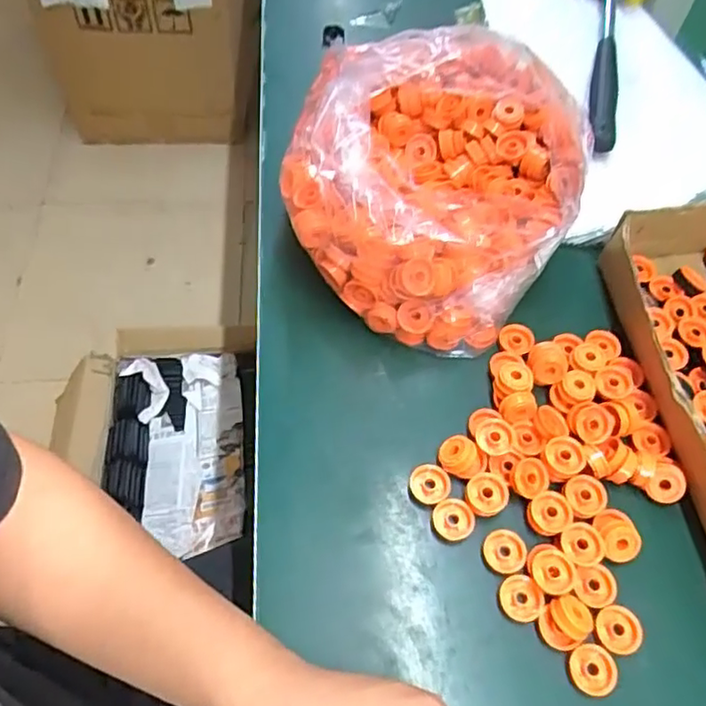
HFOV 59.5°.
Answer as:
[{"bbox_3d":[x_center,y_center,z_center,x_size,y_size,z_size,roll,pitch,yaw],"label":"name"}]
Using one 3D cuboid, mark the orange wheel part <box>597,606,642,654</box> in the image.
[{"bbox_3d":[0.157,0.163,0.364,0.025,0.006,0.026,1,58,-2],"label":"orange wheel part"}]

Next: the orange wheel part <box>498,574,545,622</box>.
[{"bbox_3d":[0.101,0.146,0.369,0.024,0.005,0.025,-8,59,-8],"label":"orange wheel part"}]

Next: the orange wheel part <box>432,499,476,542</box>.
[{"bbox_3d":[0.064,0.106,0.395,0.026,0.007,0.024,1,58,-2],"label":"orange wheel part"}]

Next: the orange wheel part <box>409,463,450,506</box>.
[{"bbox_3d":[0.051,0.087,0.408,0.025,0.009,0.025,1,58,-2],"label":"orange wheel part"}]

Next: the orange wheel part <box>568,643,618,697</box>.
[{"bbox_3d":[0.138,0.181,0.354,0.026,0.007,0.025,1,58,-2],"label":"orange wheel part"}]

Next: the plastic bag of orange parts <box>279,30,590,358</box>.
[{"bbox_3d":[0.074,-0.143,0.465,0.196,0.156,0.240,37,63,18],"label":"plastic bag of orange parts"}]

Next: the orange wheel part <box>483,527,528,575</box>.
[{"bbox_3d":[0.095,0.123,0.383,0.026,0.004,0.026,-8,59,-8],"label":"orange wheel part"}]

